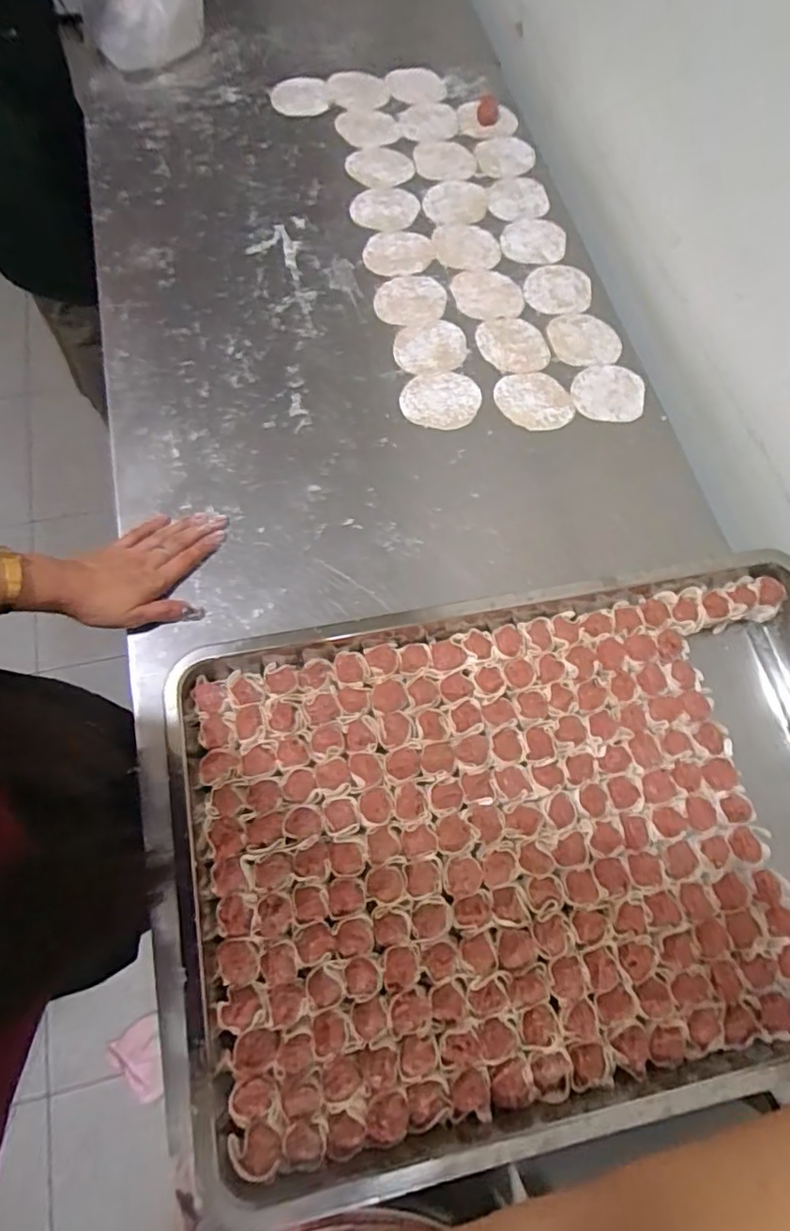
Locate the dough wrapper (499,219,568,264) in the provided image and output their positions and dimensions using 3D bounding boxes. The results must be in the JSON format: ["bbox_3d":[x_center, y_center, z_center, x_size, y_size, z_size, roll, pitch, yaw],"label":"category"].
[{"bbox_3d":[0.177,-0.479,0.774,0.081,0.004,0.077,11,68,1],"label":"dough wrapper"}]

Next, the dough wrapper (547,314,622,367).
[{"bbox_3d":[0.226,-0.327,0.722,0.084,0.006,0.077,-2,68,-4],"label":"dough wrapper"}]

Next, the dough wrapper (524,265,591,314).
[{"bbox_3d":[0.201,-0.403,0.746,0.078,0.006,0.076,0,68,-4],"label":"dough wrapper"}]

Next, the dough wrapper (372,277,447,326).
[{"bbox_3d":[0.019,-0.383,0.735,0.086,0.004,0.078,-5,69,-6],"label":"dough wrapper"}]

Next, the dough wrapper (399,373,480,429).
[{"bbox_3d":[0.051,-0.243,0.683,0.088,0.005,0.075,5,68,-2],"label":"dough wrapper"}]

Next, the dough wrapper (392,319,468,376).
[{"bbox_3d":[0.041,-0.314,0.707,0.085,0.004,0.076,-8,69,-7],"label":"dough wrapper"}]

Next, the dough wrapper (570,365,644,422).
[{"bbox_3d":[0.243,-0.255,0.692,0.083,0.006,0.075,-4,73,-4],"label":"dough wrapper"}]

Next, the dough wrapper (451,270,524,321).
[{"bbox_3d":[0.113,-0.394,0.743,0.084,0.004,0.080,1,68,-3],"label":"dough wrapper"}]

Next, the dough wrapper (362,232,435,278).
[{"bbox_3d":[0.005,-0.458,0.766,0.091,0.005,0.076,-19,71,-11],"label":"dough wrapper"}]

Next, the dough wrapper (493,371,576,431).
[{"bbox_3d":[0.157,-0.243,0.683,0.085,0.004,0.076,-3,68,-5],"label":"dough wrapper"}]

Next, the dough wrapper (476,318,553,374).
[{"bbox_3d":[0.139,-0.319,0.712,0.081,0.004,0.082,-6,69,-6],"label":"dough wrapper"}]

